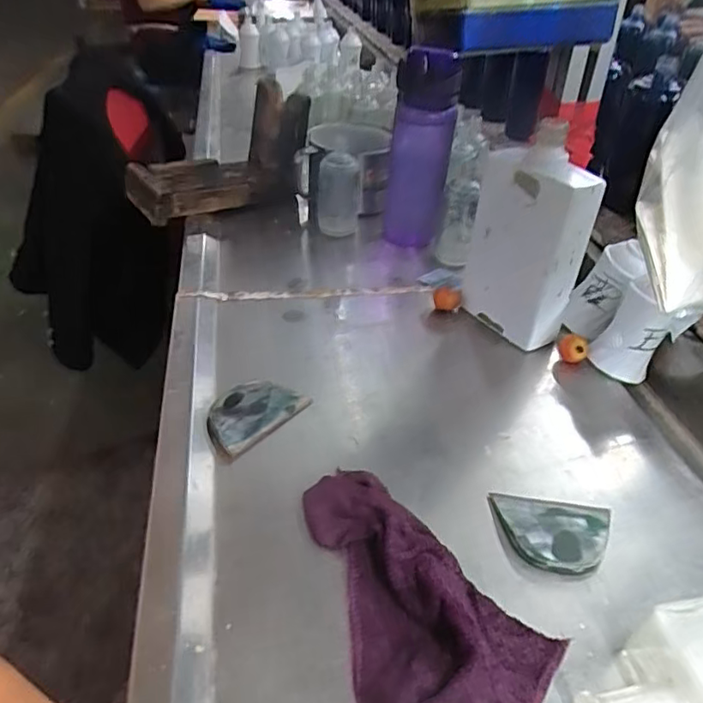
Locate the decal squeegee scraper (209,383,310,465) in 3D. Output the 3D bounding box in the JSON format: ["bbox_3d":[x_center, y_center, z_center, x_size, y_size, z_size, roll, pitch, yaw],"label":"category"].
[{"bbox_3d":[-0.085,0.051,0.485,0.051,0.013,0.094,27,45,29],"label":"decal squeegee scraper"}]

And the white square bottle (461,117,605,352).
[{"bbox_3d":[0.172,-0.109,0.578,0.054,0.188,0.109,-20,43,-25],"label":"white square bottle"}]

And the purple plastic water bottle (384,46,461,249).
[{"bbox_3d":[0.082,-0.238,0.707,0.076,0.233,0.075,6,38,6],"label":"purple plastic water bottle"}]

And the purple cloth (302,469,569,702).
[{"bbox_3d":[0.043,0.134,0.364,0.114,0.029,0.175,-9,40,-14],"label":"purple cloth"}]

